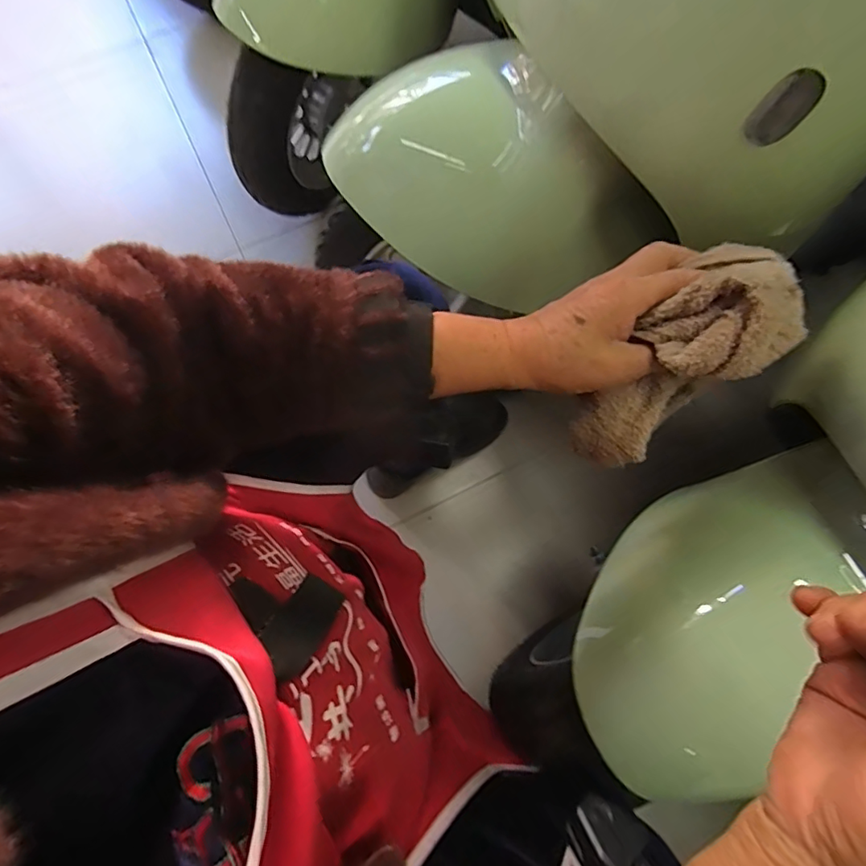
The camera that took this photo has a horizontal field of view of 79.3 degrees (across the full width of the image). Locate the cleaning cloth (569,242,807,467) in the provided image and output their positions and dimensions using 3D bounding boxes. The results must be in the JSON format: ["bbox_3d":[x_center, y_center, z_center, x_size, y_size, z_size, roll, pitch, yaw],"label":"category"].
[{"bbox_3d":[0.160,-0.044,0.340,0.067,0.157,0.067,47,44,12],"label":"cleaning cloth"}]

